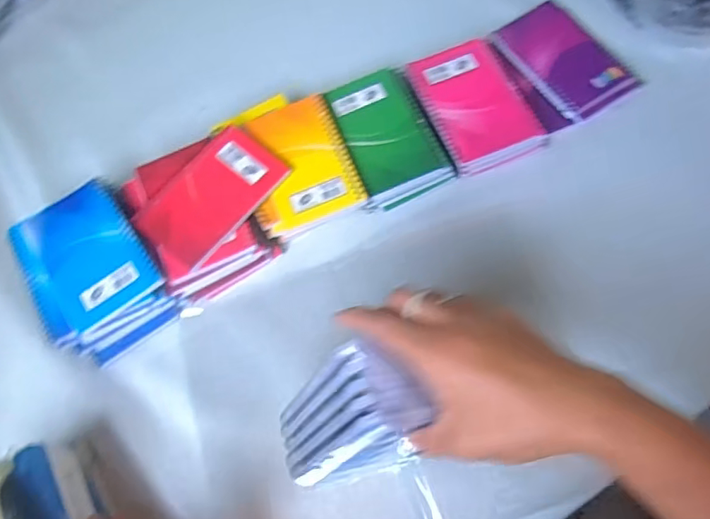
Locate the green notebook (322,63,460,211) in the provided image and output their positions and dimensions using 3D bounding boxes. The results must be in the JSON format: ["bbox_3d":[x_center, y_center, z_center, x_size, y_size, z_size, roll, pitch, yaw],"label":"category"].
[{"bbox_3d":[0.032,-0.122,0.548,0.086,0.016,0.133,-21,72,-5],"label":"green notebook"}]

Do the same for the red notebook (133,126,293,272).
[{"bbox_3d":[-0.131,-0.061,0.515,0.078,0.009,0.131,37,76,17],"label":"red notebook"}]

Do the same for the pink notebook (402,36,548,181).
[{"bbox_3d":[0.116,-0.156,0.548,0.090,0.015,0.135,-23,69,-4],"label":"pink notebook"}]

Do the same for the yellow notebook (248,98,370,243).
[{"bbox_3d":[-0.053,-0.092,0.529,0.096,0.009,0.130,-20,69,-3],"label":"yellow notebook"}]

